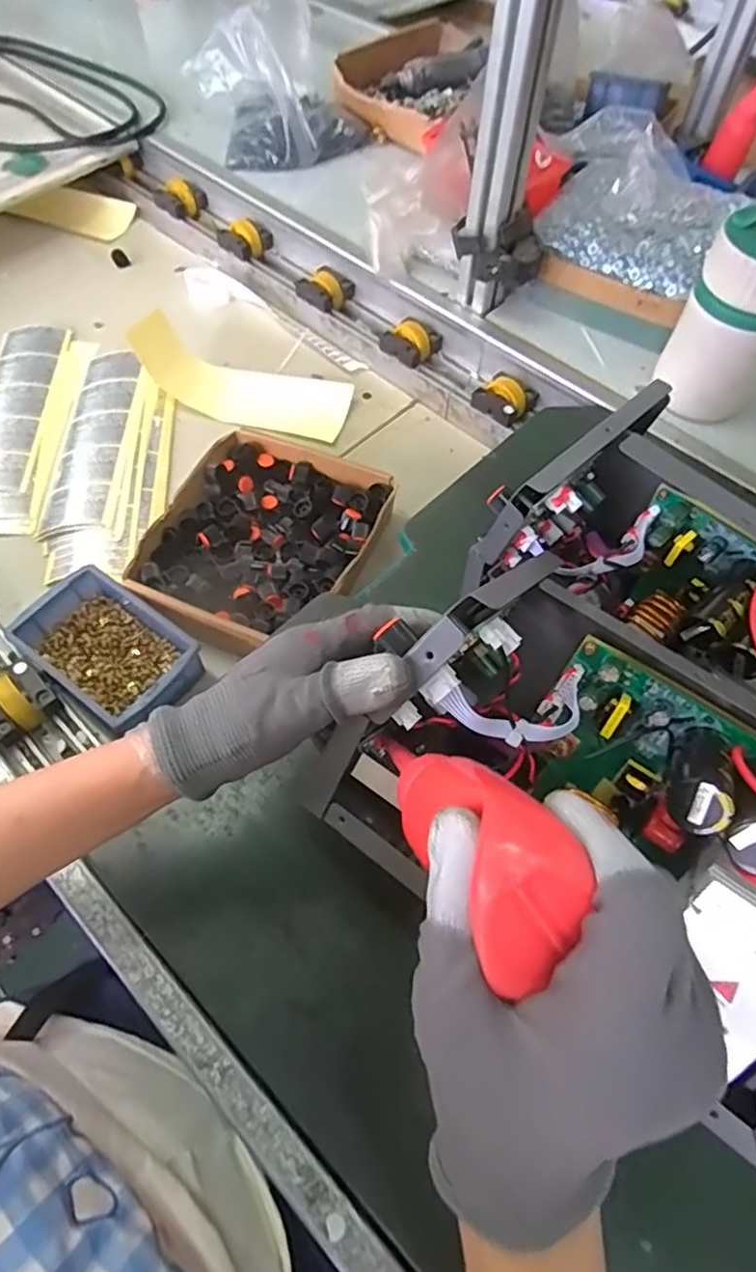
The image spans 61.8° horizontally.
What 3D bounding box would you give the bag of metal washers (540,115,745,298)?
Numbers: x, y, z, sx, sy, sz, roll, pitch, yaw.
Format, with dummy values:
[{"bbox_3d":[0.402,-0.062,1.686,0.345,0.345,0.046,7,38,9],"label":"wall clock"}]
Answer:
[{"bbox_3d":[0.273,-0.452,0.654,0.194,0.071,0.186,21,62,11],"label":"bag of metal washers"}]

